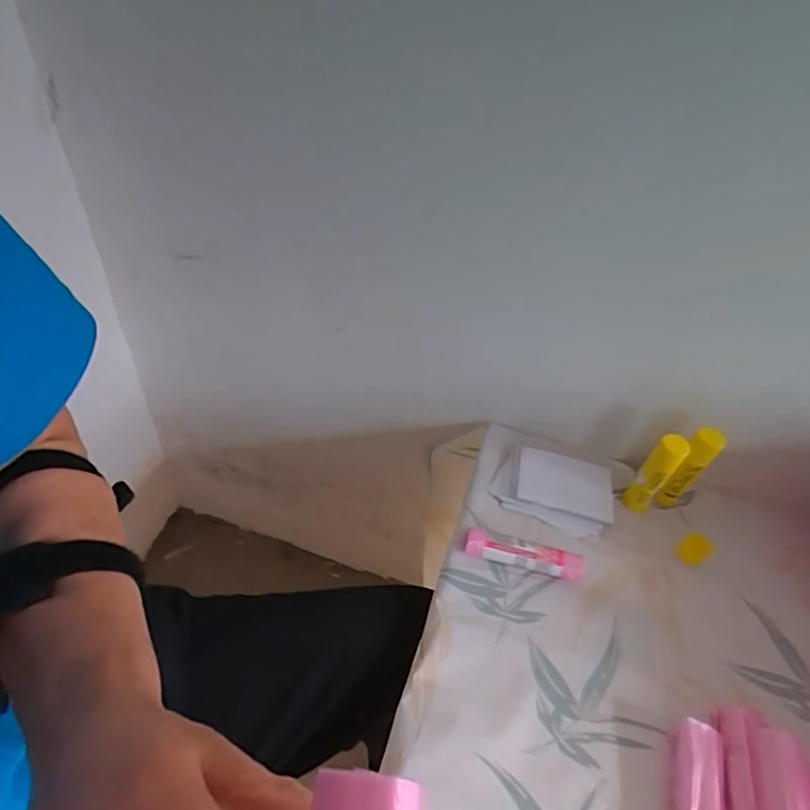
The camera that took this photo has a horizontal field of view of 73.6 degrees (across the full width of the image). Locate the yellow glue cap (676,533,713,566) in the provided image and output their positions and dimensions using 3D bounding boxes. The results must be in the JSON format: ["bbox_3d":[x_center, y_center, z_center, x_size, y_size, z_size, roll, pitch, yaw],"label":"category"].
[{"bbox_3d":[0.314,0.158,0.589,0.032,0.017,0.028,-28,55,-29],"label":"yellow glue cap"}]

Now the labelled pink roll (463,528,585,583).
[{"bbox_3d":[0.123,0.153,0.558,0.123,0.026,0.025,12,46,6],"label":"labelled pink roll"}]

